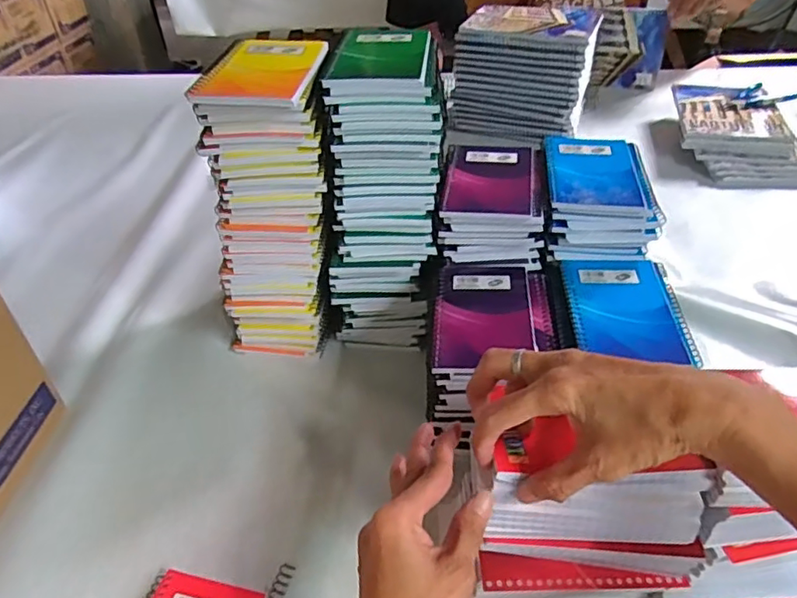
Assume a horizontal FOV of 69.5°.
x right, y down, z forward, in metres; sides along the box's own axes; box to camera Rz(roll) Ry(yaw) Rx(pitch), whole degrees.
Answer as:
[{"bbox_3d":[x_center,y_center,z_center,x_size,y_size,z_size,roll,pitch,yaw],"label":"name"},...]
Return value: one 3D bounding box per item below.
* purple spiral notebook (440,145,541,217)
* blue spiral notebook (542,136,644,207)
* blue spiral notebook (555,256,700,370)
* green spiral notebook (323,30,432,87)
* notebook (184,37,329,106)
[{"bbox_3d":[0.089,-0.117,0.548,0.085,0.006,0.122,3,41,10],"label":"purple spiral notebook"},{"bbox_3d":[0.184,-0.124,0.548,0.082,0.006,0.127,5,42,6],"label":"blue spiral notebook"},{"bbox_3d":[0.191,0.005,0.486,0.092,0.008,0.123,1,40,5],"label":"blue spiral notebook"},{"bbox_3d":[-0.016,-0.208,0.492,0.081,0.012,0.123,2,40,5],"label":"green spiral notebook"},{"bbox_3d":[-0.109,-0.186,0.465,0.083,0.014,0.116,2,40,5],"label":"notebook"}]

